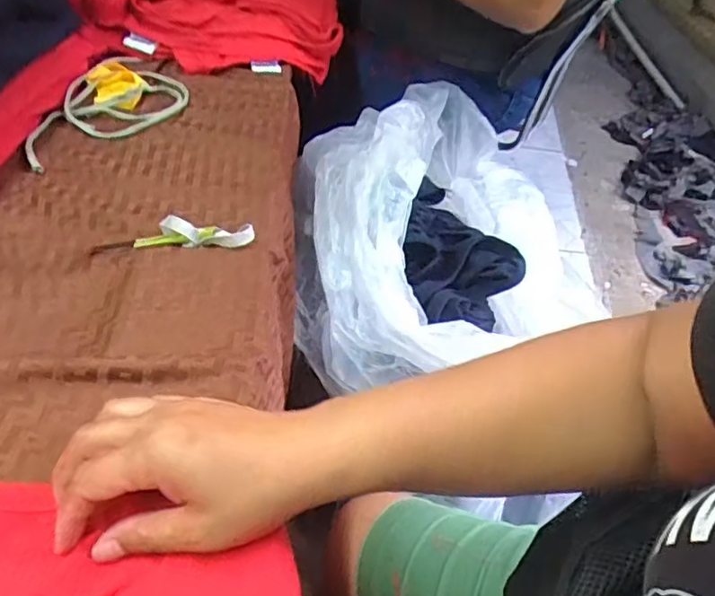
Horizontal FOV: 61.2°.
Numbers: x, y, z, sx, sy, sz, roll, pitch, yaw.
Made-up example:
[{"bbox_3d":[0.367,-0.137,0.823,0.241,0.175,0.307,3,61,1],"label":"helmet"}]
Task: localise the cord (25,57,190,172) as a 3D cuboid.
[{"bbox_3d":[-0.239,-0.189,0.605,0.115,0.023,0.209,8,43,3],"label":"cord"}]

